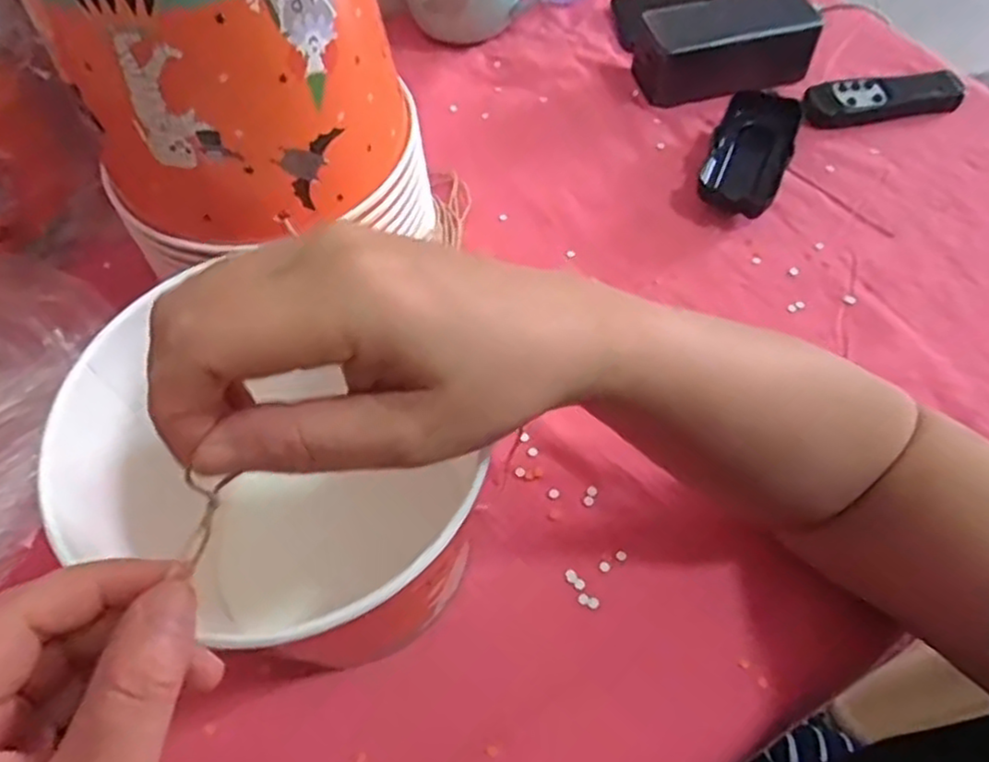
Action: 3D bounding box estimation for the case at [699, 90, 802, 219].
[{"bbox_3d":[0.179,-0.160,0.503,0.054,0.032,0.107,19,60,11],"label":"case"}]

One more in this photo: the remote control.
[{"bbox_3d":[0.292,-0.215,0.546,0.120,0.019,0.031,-9,59,-6],"label":"remote control"}]

